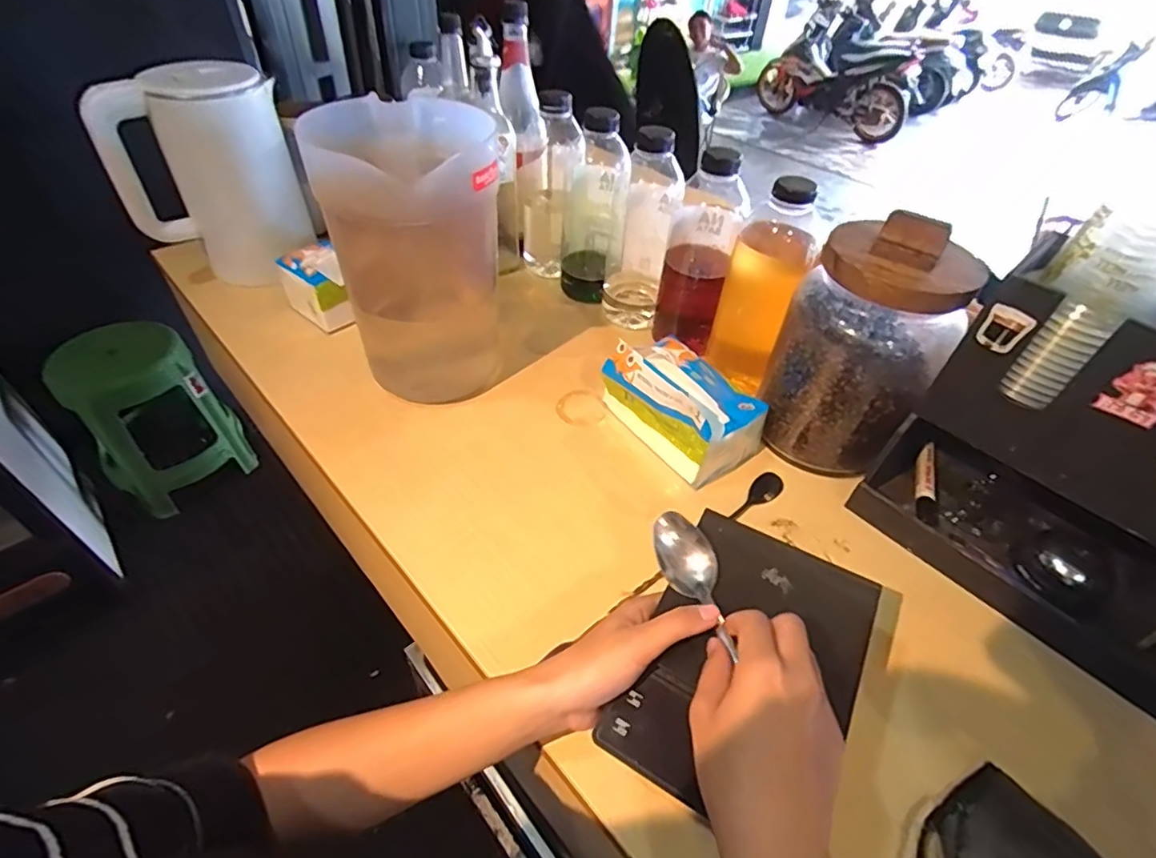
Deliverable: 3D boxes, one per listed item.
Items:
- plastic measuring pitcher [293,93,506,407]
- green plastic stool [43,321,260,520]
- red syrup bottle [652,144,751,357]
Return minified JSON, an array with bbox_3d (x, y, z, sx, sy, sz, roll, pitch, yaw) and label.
[{"bbox_3d":[-0.156,-0.157,0.554,0.143,0.267,0.161,-20,50,-23],"label":"plastic measuring pitcher"},{"bbox_3d":[-1.232,-0.050,1.570,0.338,0.459,0.321,30,50,23],"label":"green plastic stool"},{"bbox_3d":[0.141,-0.208,0.640,0.074,0.229,0.077,12,45,7],"label":"red syrup bottle"}]

